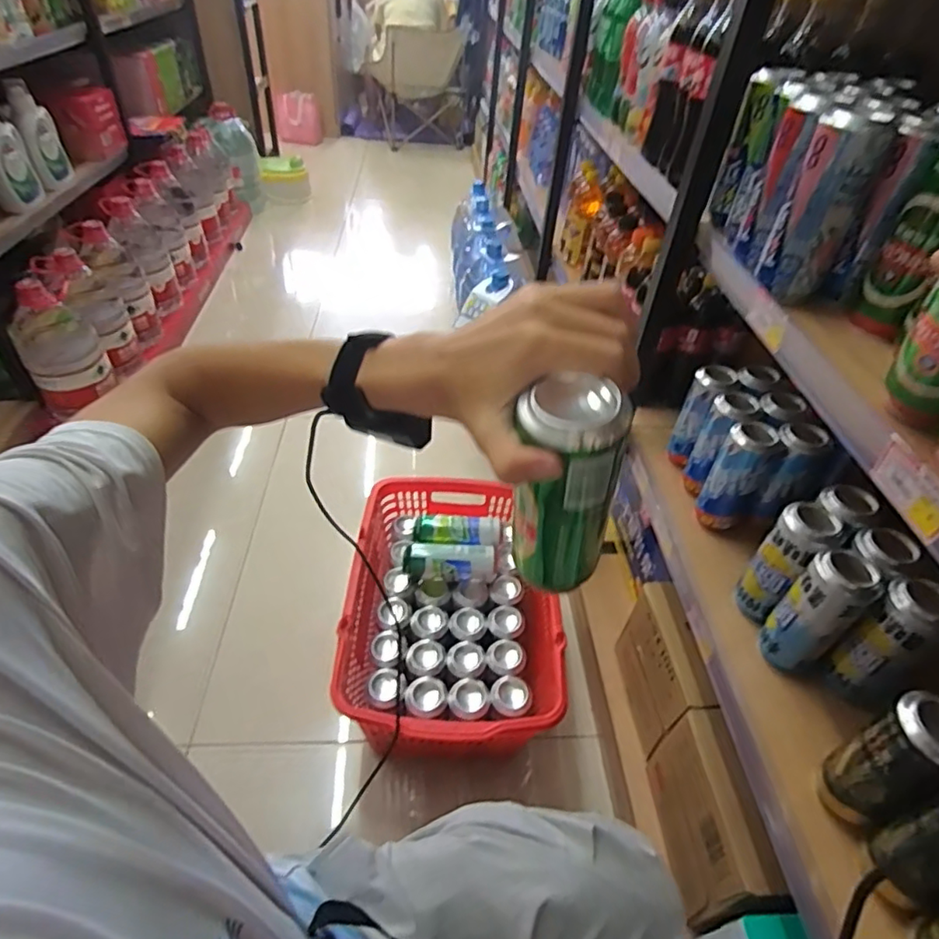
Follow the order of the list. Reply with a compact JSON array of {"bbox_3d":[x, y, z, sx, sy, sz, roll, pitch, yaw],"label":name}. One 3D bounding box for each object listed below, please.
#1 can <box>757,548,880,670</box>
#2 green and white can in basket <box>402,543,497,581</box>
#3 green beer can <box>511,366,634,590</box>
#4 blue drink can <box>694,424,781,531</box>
[{"bbox_3d":[0.379,0.156,0.629,0.053,0.151,0.057,3,43,-3],"label":"can"},{"bbox_3d":[-0.035,0.173,1.034,0.171,0.068,0.064,-2,44,-9],"label":"green and white can in basket"},{"bbox_3d":[0.061,0.021,0.368,0.059,0.164,0.058,-1,48,1],"label":"green beer can"},{"bbox_3d":[0.362,0.013,0.777,0.055,0.160,0.055,30,48,23],"label":"blue drink can"}]

